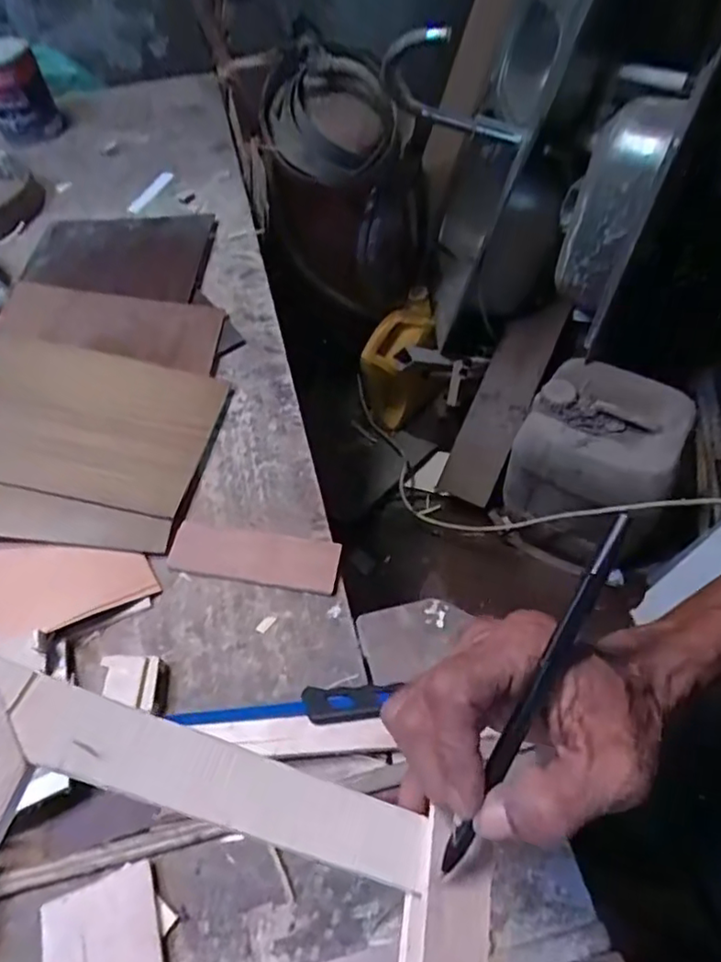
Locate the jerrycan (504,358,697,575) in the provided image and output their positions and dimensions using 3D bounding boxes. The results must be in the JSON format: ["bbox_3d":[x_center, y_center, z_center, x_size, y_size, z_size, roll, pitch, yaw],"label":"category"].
[{"bbox_3d":[0.472,-0.010,1.252,0.291,0.388,0.237,19,60,17],"label":"jerrycan"}]

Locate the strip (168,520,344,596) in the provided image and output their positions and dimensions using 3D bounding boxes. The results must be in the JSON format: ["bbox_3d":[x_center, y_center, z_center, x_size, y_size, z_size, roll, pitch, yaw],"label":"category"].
[{"bbox_3d":[-0.101,0.069,0.574,0.161,0.010,0.053,8,58,10],"label":"strip"}]

